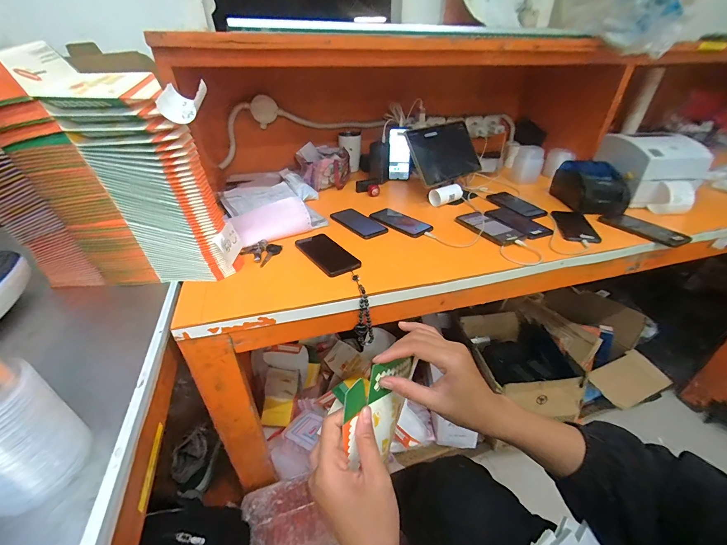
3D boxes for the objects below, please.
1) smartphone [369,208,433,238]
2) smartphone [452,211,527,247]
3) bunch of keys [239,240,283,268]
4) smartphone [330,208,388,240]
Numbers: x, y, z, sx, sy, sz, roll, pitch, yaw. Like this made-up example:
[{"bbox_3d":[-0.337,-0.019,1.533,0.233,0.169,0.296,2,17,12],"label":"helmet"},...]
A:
[{"bbox_3d":[0.093,-0.134,0.828,0.079,0.009,0.163,-27,42,-34],"label":"smartphone"},{"bbox_3d":[0.311,-0.118,0.798,0.088,0.012,0.177,-15,37,-21],"label":"smartphone"},{"bbox_3d":[-0.220,-0.050,0.695,0.069,0.022,0.076,16,37,23],"label":"bunch of keys"},{"bbox_3d":[-0.012,-0.125,0.834,0.085,0.016,0.182,-21,39,-28],"label":"smartphone"}]

